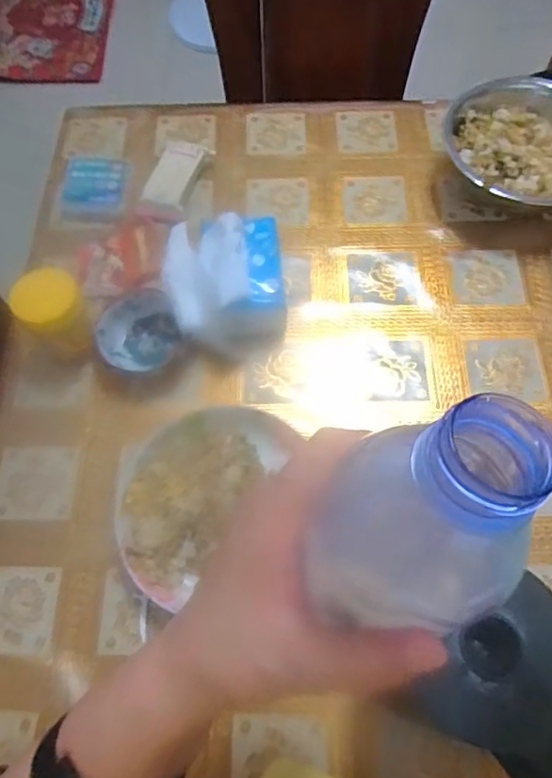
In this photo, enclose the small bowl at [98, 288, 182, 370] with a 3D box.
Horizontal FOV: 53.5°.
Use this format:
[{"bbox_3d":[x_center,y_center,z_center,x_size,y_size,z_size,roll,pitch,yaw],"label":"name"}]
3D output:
[{"bbox_3d":[-0.148,-0.062,0.595,0.083,0.039,0.076,0,66,0],"label":"small bowl"}]

